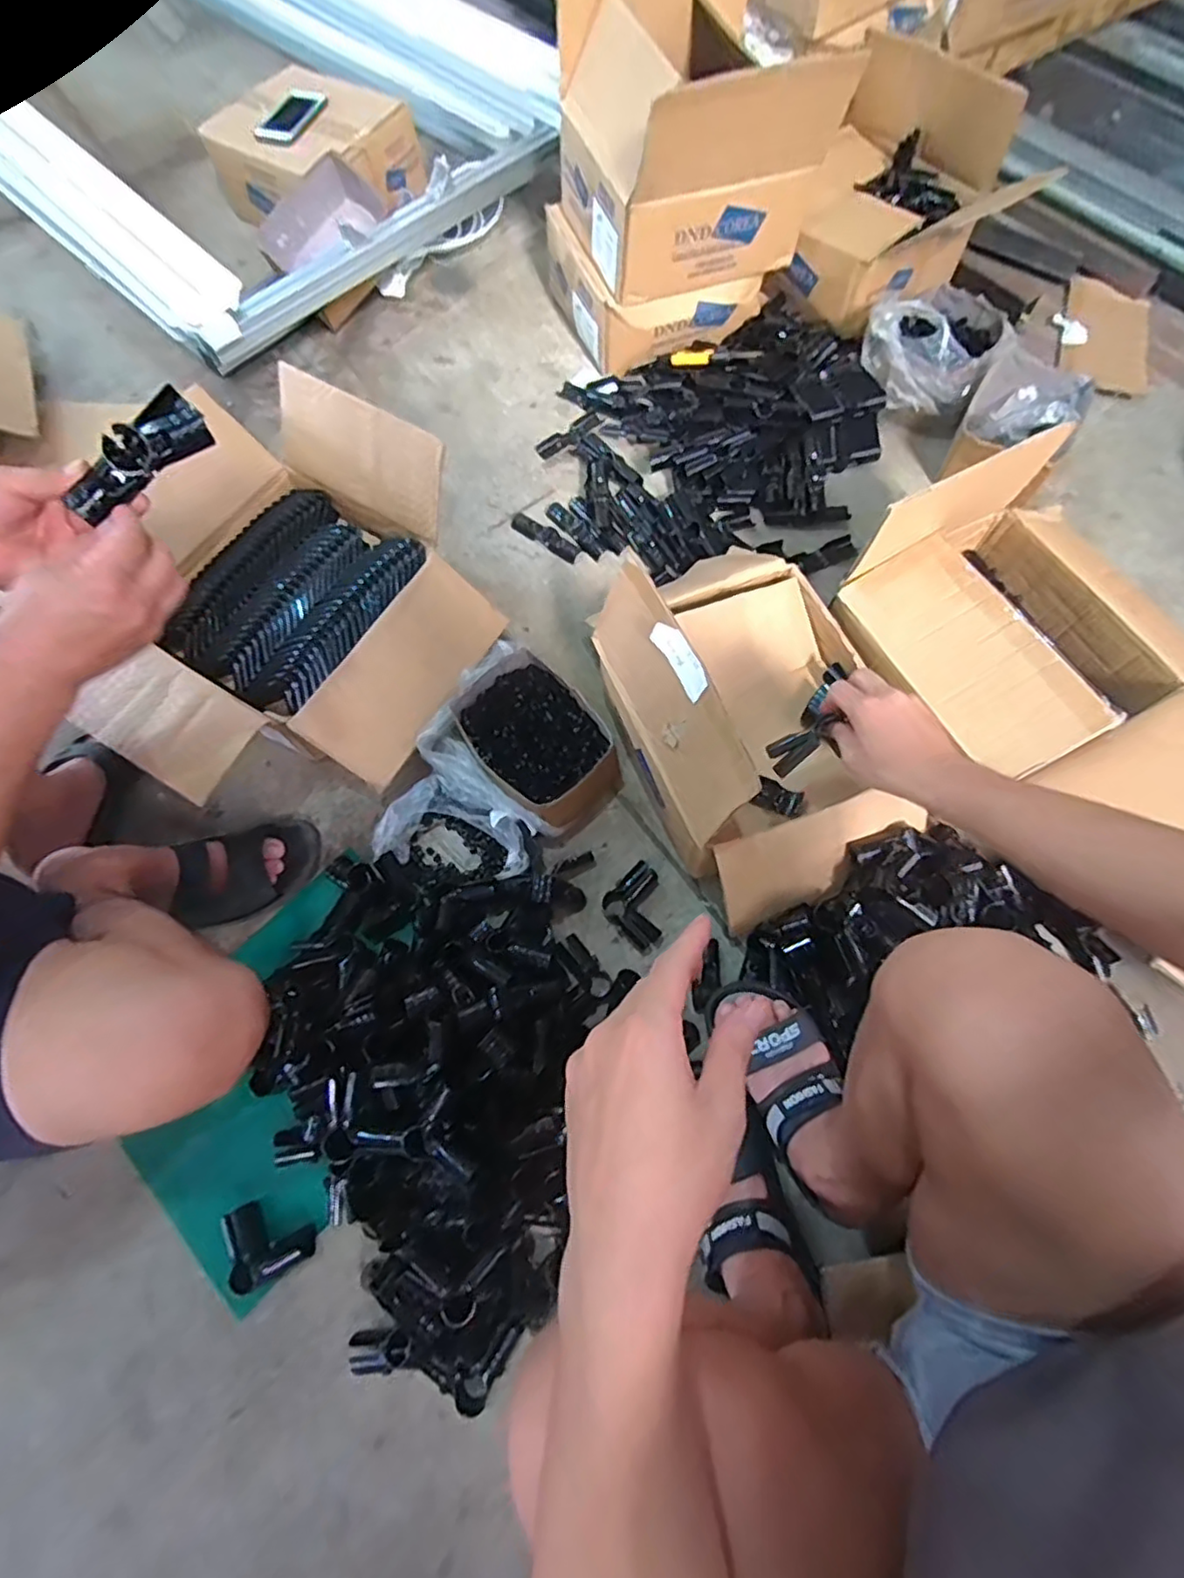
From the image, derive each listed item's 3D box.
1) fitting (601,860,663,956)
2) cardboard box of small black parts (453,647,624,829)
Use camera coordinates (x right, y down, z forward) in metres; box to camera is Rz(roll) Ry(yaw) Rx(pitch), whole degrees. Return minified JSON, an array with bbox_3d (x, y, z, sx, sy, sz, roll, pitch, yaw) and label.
[{"bbox_3d":[0.064,0.150,0.795,0.080,0.035,0.086,-41,73,-14],"label":"fitting"},{"bbox_3d":[-0.071,-0.061,0.849,0.156,0.083,0.225,-37,72,-12],"label":"cardboard box of small black parts"}]

